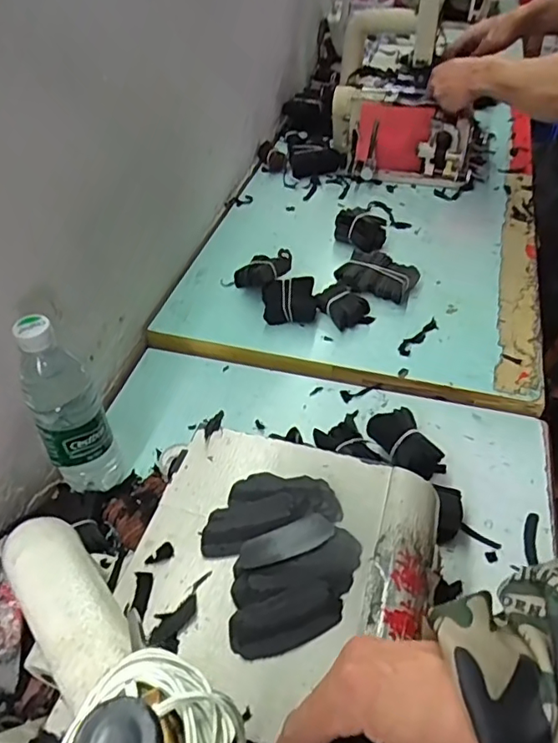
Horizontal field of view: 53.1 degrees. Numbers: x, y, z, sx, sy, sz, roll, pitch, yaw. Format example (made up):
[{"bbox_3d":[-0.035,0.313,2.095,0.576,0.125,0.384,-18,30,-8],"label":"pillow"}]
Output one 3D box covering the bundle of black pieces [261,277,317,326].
[{"bbox_3d":[0.015,-0.107,0.819,0.076,0.024,0.084,-4,45,-2],"label":"bundle of black pieces"}]

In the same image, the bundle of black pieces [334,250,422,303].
[{"bbox_3d":[0.148,-0.147,0.845,0.109,0.028,0.080,22,50,21],"label":"bundle of black pieces"}]

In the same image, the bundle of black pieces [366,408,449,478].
[{"bbox_3d":[0.144,0.081,0.630,0.048,0.058,0.092,-33,52,-27],"label":"bundle of black pieces"}]

